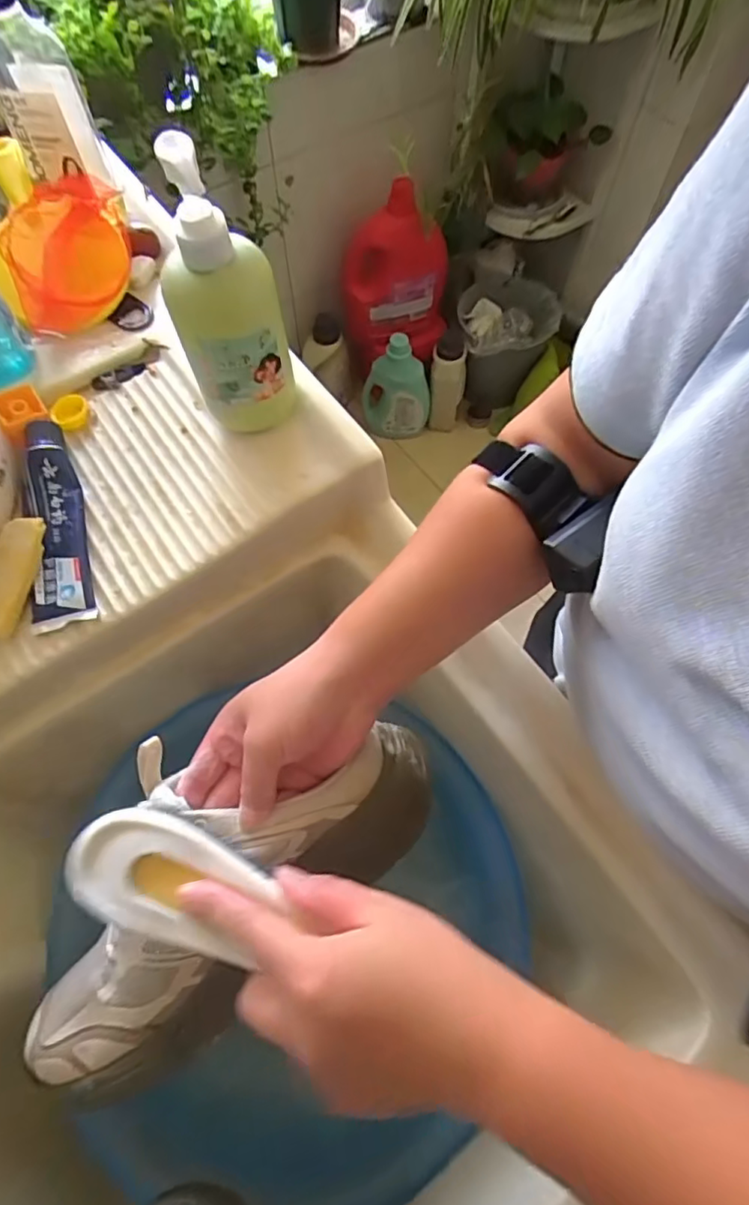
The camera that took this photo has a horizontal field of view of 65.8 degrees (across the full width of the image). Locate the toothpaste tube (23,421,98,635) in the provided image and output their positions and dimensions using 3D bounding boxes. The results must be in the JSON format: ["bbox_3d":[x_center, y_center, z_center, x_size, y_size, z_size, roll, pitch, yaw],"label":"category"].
[{"bbox_3d":[-0.232,-0.060,0.415,0.042,0.023,0.159,-14,66,-7],"label":"toothpaste tube"}]

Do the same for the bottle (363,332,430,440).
[{"bbox_3d":[0.061,-0.579,1.561,0.143,0.360,0.132,-16,67,-8],"label":"bottle"}]

